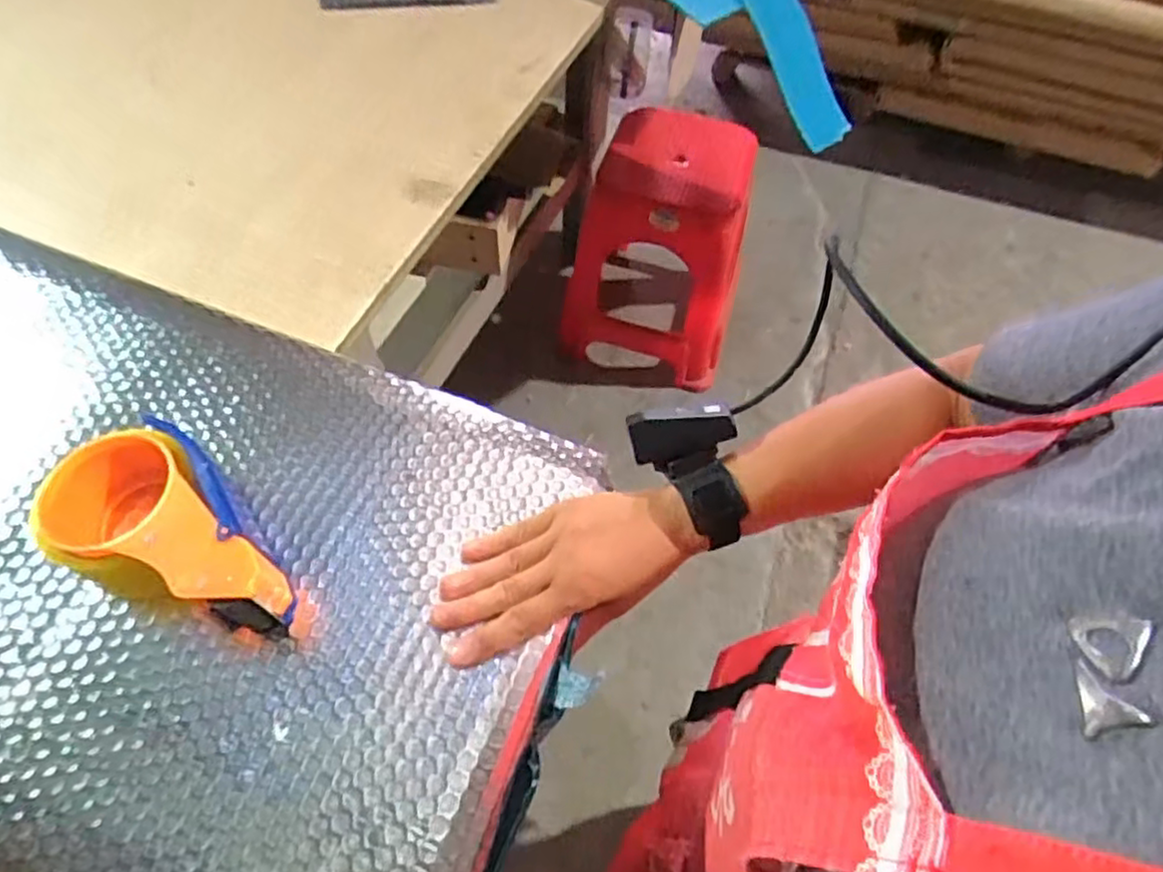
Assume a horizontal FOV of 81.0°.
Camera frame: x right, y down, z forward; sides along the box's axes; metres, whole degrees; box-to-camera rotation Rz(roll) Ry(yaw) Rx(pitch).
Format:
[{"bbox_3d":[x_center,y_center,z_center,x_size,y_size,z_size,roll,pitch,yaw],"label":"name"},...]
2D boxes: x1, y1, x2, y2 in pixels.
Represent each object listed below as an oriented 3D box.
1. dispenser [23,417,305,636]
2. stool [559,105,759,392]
[{"bbox_3d":[-0.244,0.056,0.421,0.157,0.061,0.090,22,61,10],"label":"dispenser"},{"bbox_3d":[0.176,-0.407,1.515,0.368,0.482,0.327,15,60,6],"label":"stool"}]

